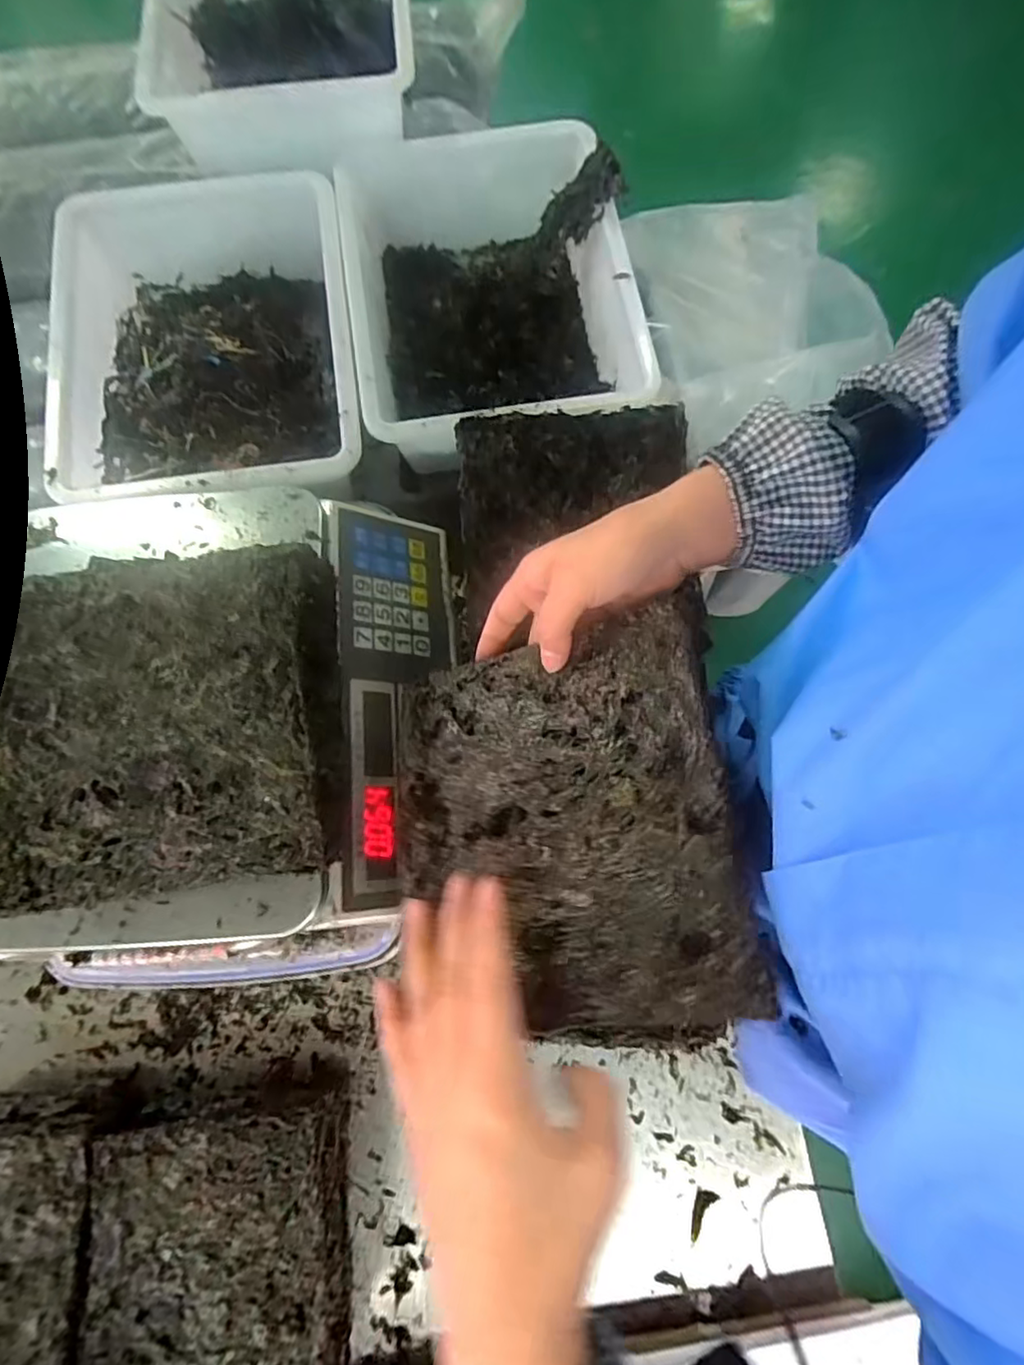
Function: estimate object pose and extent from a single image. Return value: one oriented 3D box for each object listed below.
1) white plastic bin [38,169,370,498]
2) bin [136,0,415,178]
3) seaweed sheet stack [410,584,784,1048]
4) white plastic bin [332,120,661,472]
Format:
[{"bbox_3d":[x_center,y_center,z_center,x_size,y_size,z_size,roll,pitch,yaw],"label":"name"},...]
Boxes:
[{"bbox_3d":[-0.301,-0.334,0.631,0.287,0.097,0.352,-10,73,-3],"label":"white plastic bin"},{"bbox_3d":[-0.255,-0.738,0.722,0.282,0.107,0.359,-5,72,-1],"label":"bin"},{"bbox_3d":[0.022,0.069,0.321,0.173,0.015,0.200,-13,69,22],"label":"seaweed sheet stack"},{"bbox_3d":[-0.027,-0.403,0.662,0.278,0.109,0.365,-10,72,-3],"label":"white plastic bin"}]

